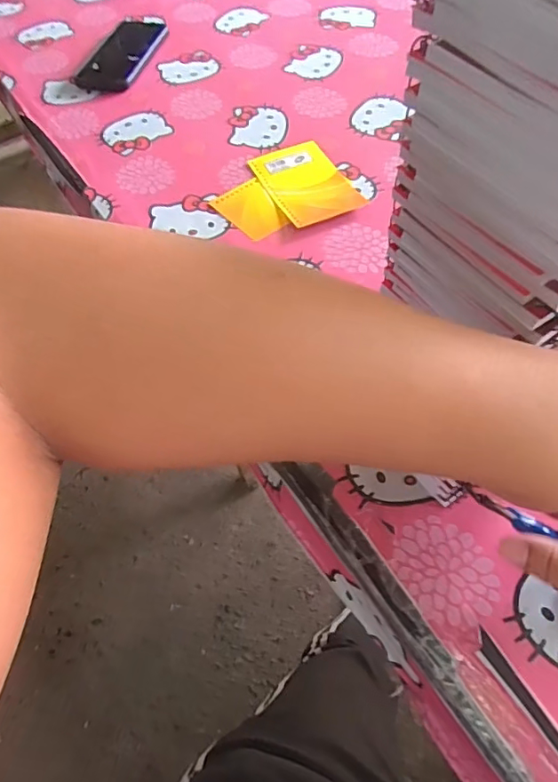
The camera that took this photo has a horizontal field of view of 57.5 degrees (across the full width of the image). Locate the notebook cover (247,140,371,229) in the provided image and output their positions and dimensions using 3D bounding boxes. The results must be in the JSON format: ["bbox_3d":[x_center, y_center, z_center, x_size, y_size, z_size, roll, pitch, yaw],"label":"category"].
[{"bbox_3d":[0.027,-0.219,0.530,0.077,0.010,0.128,-23,59,-11],"label":"notebook cover"}]

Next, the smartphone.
[{"bbox_3d":[-0.213,-0.461,0.696,0.082,0.009,0.172,10,59,10],"label":"smartphone"}]

